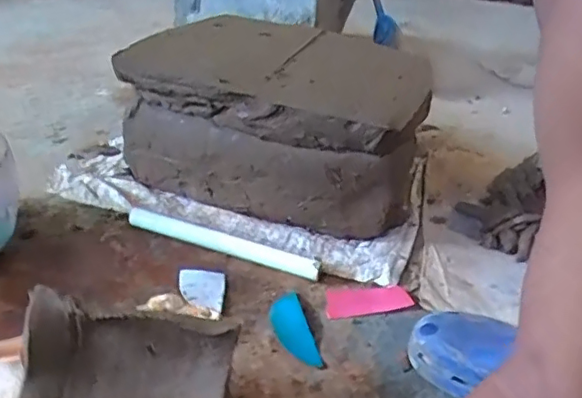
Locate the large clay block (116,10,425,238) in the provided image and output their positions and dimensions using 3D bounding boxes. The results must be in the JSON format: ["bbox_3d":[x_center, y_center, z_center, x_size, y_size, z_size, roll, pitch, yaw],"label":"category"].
[{"bbox_3d":[-0.011,-0.116,0.909,0.406,0.201,0.305,18,30,18],"label":"large clay block"}]

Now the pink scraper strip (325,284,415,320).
[{"bbox_3d":[0.094,0.122,0.708,0.114,0.004,0.051,-1,30,-17],"label":"pink scraper strip"}]

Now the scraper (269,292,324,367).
[{"bbox_3d":[0.001,0.139,0.647,0.043,0.013,0.107,-1,30,-16],"label":"scraper"}]

